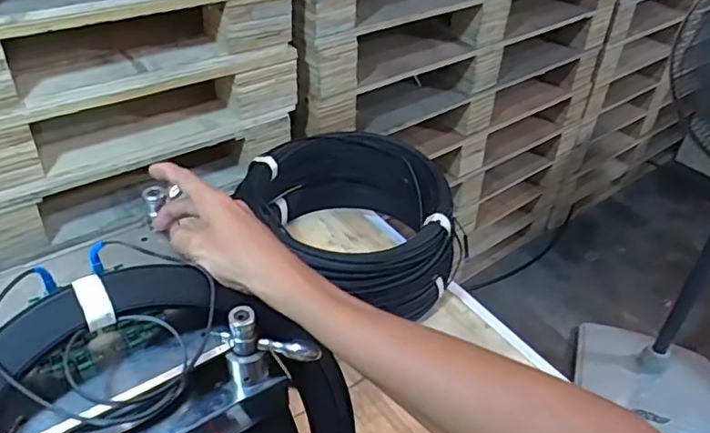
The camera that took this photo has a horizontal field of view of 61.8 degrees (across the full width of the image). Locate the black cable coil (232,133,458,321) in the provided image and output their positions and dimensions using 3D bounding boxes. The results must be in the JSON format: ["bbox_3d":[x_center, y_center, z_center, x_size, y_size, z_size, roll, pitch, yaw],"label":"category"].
[{"bbox_3d":[-0.002,0.013,0.845,0.269,0.122,0.262,2,40,-2],"label":"black cable coil"}]

